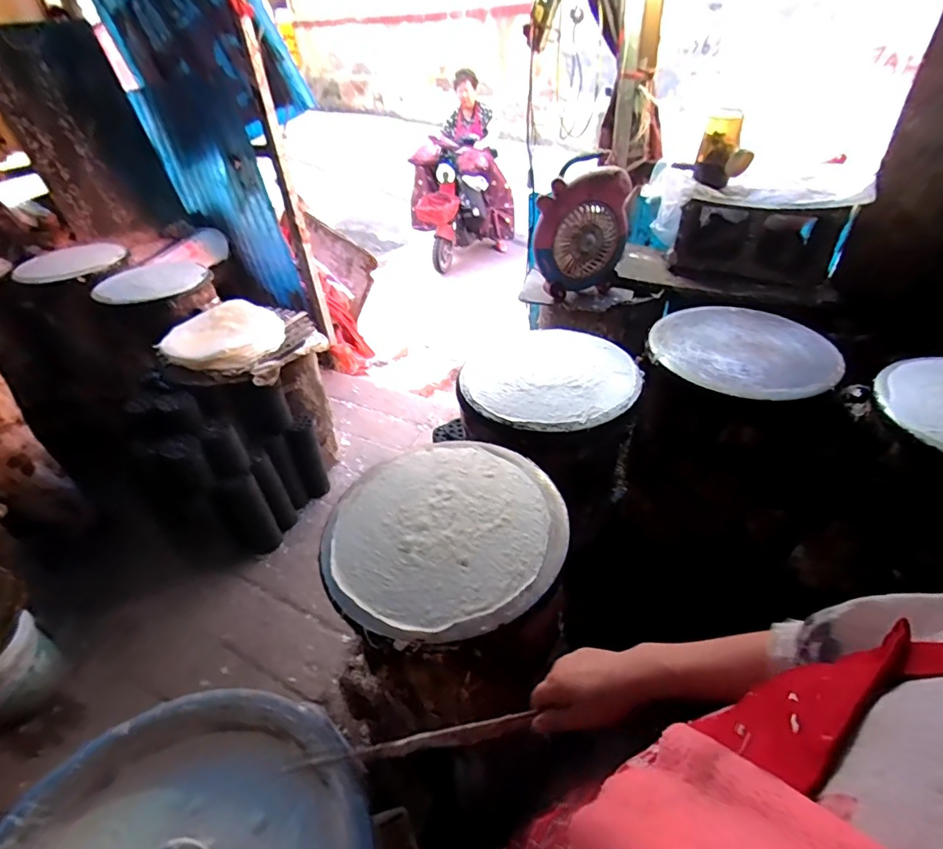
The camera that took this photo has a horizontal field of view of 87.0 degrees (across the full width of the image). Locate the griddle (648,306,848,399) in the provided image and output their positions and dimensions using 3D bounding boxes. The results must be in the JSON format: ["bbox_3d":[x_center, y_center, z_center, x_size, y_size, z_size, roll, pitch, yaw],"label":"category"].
[{"bbox_3d":[0.603,-0.173,1.107,0.379,0.031,0.355,7,40,13],"label":"griddle"}]

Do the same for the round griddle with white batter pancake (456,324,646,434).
[{"bbox_3d":[0.163,-0.110,1.057,0.357,0.036,0.352,-2,39,2],"label":"round griddle with white batter pancake"}]

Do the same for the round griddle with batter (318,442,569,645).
[{"bbox_3d":[-0.041,0.156,0.769,0.353,0.027,0.355,-2,39,2],"label":"round griddle with batter"}]

